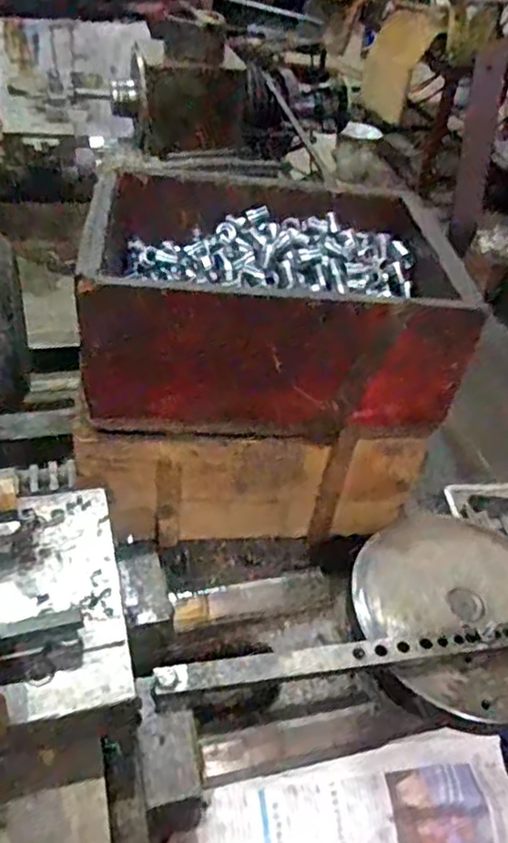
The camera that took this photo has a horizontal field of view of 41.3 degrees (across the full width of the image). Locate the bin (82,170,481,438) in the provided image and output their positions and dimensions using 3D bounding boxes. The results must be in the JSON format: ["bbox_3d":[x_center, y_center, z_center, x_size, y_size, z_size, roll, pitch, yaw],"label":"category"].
[{"bbox_3d":[0.016,-0.125,0.693,0.340,0.149,0.259,3,41,-6],"label":"bin"}]

